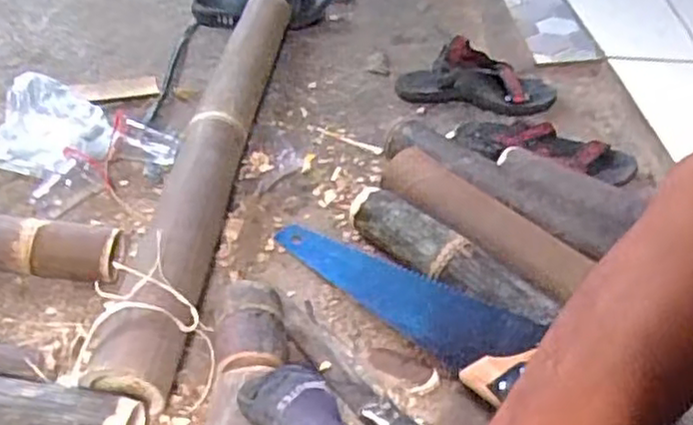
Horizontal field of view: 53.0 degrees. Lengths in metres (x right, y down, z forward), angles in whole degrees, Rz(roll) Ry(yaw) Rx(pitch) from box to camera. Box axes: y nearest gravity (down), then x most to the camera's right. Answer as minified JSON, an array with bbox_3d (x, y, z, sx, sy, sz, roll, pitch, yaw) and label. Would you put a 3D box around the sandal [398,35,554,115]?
[{"bbox_3d":[0.221,-0.229,1.154,0.259,0.074,0.129,7,39,0],"label":"sandal"}]

